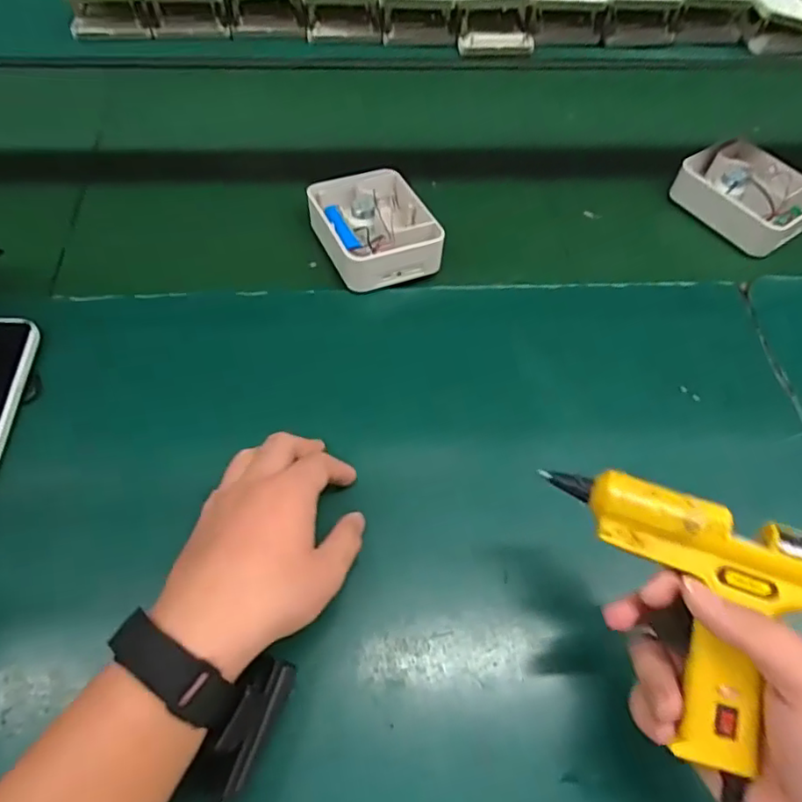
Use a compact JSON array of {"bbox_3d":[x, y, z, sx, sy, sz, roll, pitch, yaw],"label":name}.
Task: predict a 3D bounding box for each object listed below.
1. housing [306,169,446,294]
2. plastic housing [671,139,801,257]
[{"bbox_3d":[-0.026,-0.170,0.572,0.103,0.039,0.127,-18,61,-14],"label":"housing"},{"bbox_3d":[0.369,-0.222,0.624,0.091,0.051,0.127,-33,66,-19],"label":"plastic housing"}]

